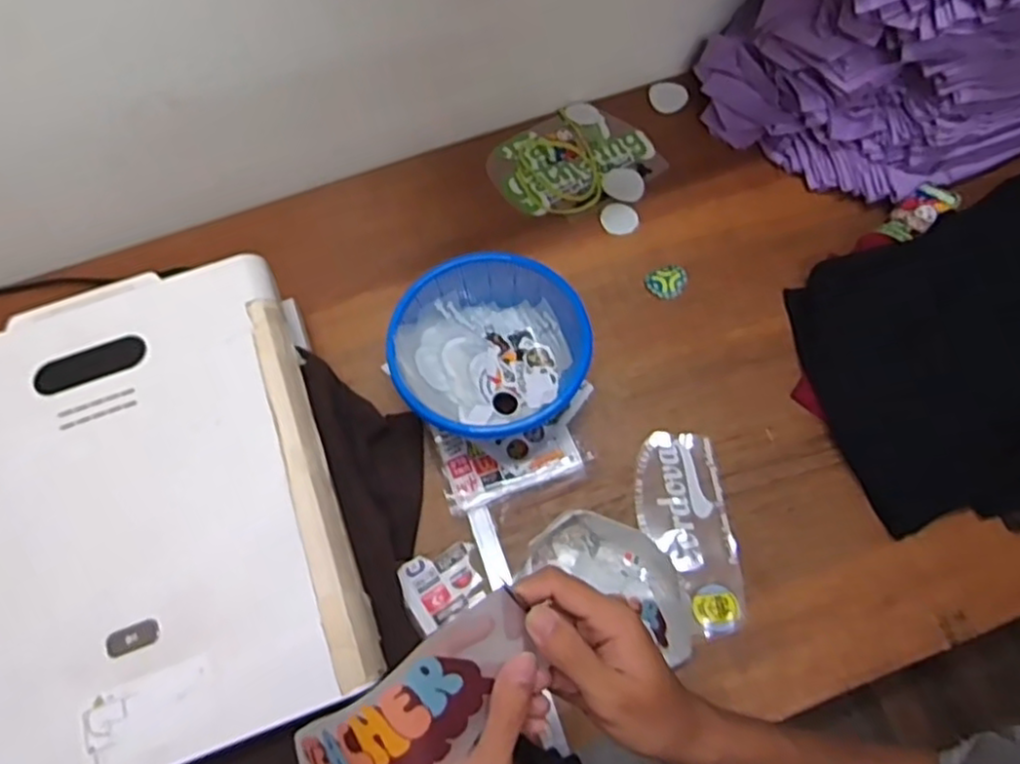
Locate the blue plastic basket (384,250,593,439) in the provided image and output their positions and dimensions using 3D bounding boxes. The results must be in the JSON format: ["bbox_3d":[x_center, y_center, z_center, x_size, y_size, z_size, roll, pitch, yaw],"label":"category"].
[{"bbox_3d":[-0.027,-0.038,0.863,0.226,0.098,0.220,-23,67,-8],"label":"blue plastic basket"}]

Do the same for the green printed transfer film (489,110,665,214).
[{"bbox_3d":[0.096,-0.342,1.069,0.243,0.010,0.167,-26,68,-9],"label":"green printed transfer film"}]

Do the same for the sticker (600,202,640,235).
[{"bbox_3d":[0.163,-0.242,1.030,0.054,0.004,0.055,-1,66,2],"label":"sticker"}]

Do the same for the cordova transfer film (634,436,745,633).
[{"bbox_3d":[0.215,0.177,0.835,0.106,0.024,0.237,-8,66,-2],"label":"cordova transfer film"}]

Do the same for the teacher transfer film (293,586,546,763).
[{"bbox_3d":[-0.056,0.177,0.363,0.159,0.045,0.065,-47,72,3],"label":"teacher transfer film"}]

